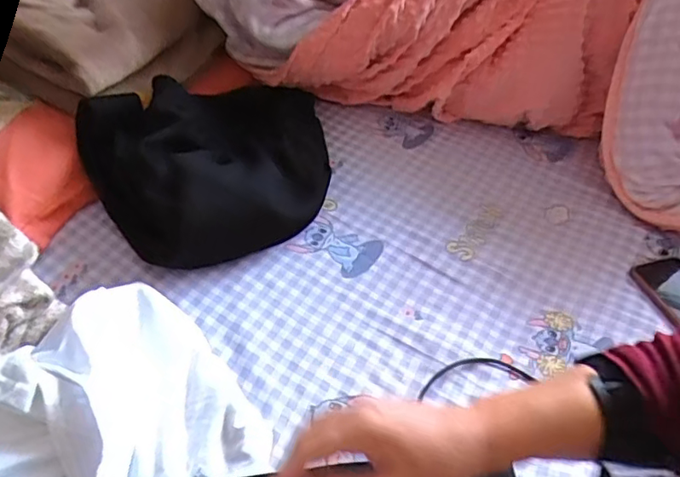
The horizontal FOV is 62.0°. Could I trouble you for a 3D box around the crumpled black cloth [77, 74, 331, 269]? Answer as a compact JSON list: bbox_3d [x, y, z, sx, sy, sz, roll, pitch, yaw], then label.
[{"bbox_3d":[-0.148,-0.108,0.755,0.327,0.094,0.276,-22,52,-25],"label":"crumpled black cloth"}]

